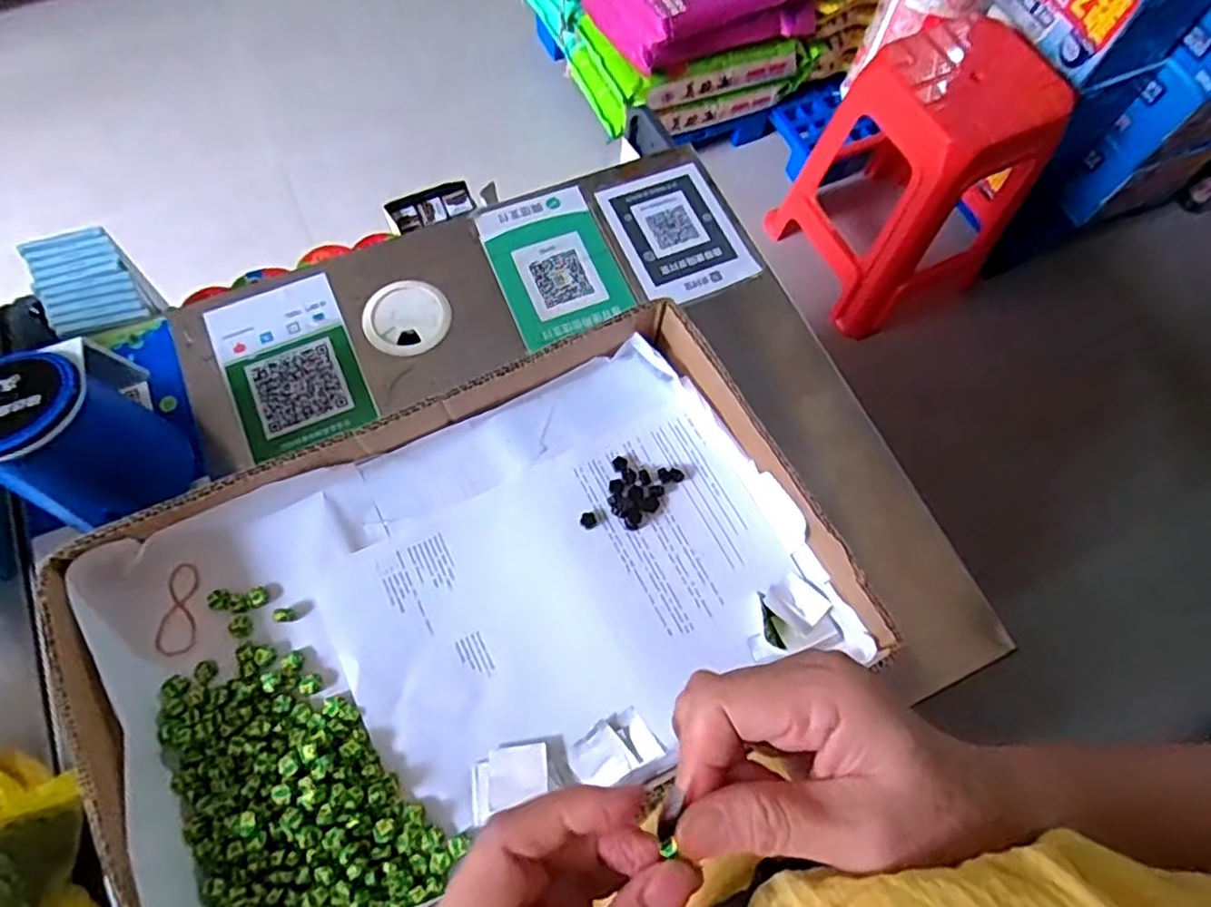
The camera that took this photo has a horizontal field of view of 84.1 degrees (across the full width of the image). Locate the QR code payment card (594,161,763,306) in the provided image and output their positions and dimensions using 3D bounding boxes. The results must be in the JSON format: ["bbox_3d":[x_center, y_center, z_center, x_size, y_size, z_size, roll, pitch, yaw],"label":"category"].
[{"bbox_3d":[0.062,-0.194,0.586,0.102,0.006,0.133,-21,71,-10],"label":"QR code payment card"}]

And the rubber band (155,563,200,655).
[{"bbox_3d":[-0.277,0.101,0.435,0.023,0.004,0.058,-5,73,-8],"label":"rubber band"}]

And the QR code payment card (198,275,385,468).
[{"bbox_3d":[-0.244,-0.069,0.522,0.096,0.006,0.143,-24,71,-11],"label":"QR code payment card"}]

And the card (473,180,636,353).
[{"bbox_3d":[-0.043,-0.160,0.569,0.098,0.005,0.138,-21,72,-9],"label":"card"}]

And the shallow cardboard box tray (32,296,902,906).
[{"bbox_3d":[-0.082,0.093,0.425,0.428,0.060,0.275,-27,71,-12],"label":"shallow cardboard box tray"}]

